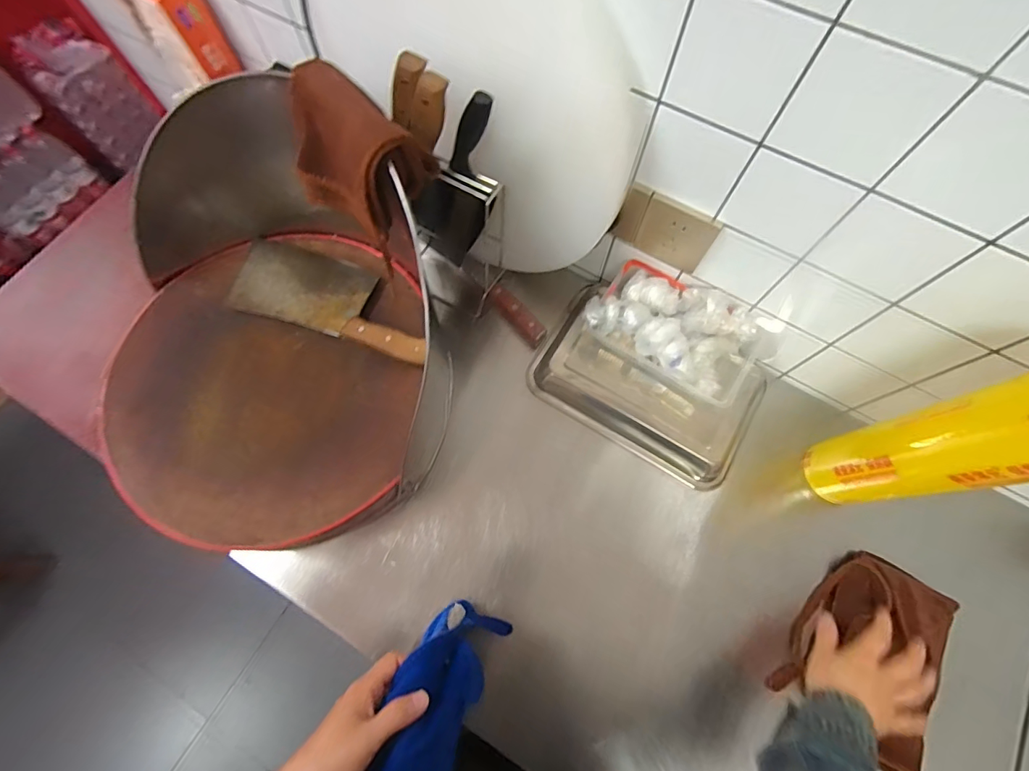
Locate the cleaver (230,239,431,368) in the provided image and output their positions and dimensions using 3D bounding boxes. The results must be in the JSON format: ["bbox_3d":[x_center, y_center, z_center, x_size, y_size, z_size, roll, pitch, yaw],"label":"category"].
[{"bbox_3d":[-0.240,-0.118,0.604,0.299,0.030,0.107,19,72,7],"label":"cleaver"}]

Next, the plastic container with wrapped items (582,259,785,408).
[{"bbox_3d":[0.212,-0.074,0.586,0.217,0.085,0.134,33,74,11],"label":"plastic container with wrapped items"}]

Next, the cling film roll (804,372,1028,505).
[{"bbox_3d":[0.443,0.069,0.477,0.088,0.311,0.086,0,71,0],"label":"cling film roll"}]

